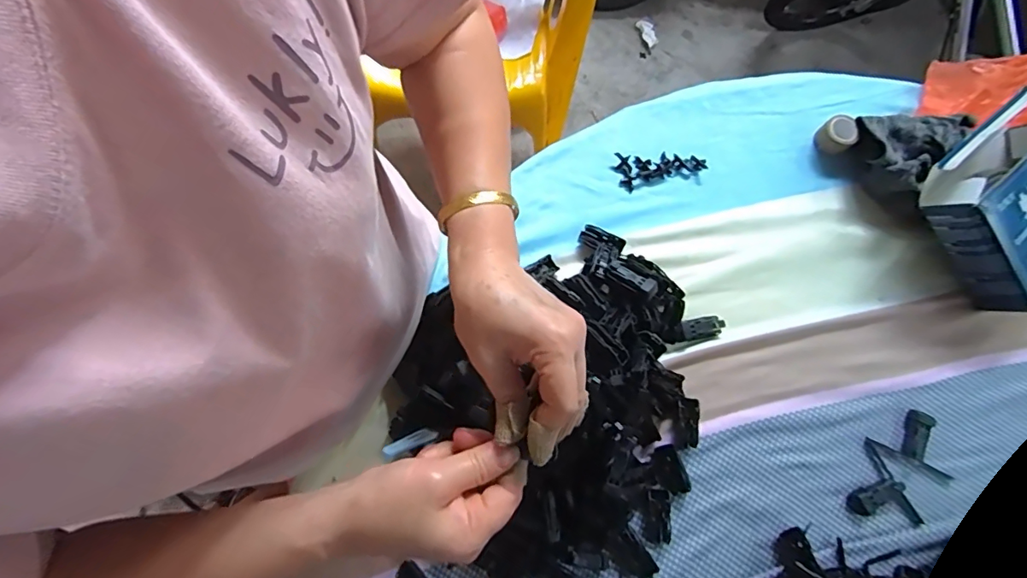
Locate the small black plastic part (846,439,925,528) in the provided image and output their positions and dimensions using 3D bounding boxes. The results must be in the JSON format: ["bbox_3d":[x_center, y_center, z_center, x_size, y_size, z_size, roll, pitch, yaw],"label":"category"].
[{"bbox_3d":[0.344,0.196,0.467,0.055,0.013,0.084,-27,77,-7],"label":"small black plastic part"}]

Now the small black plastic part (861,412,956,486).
[{"bbox_3d":[0.392,0.147,0.481,0.081,0.015,0.053,25,77,6],"label":"small black plastic part"}]

